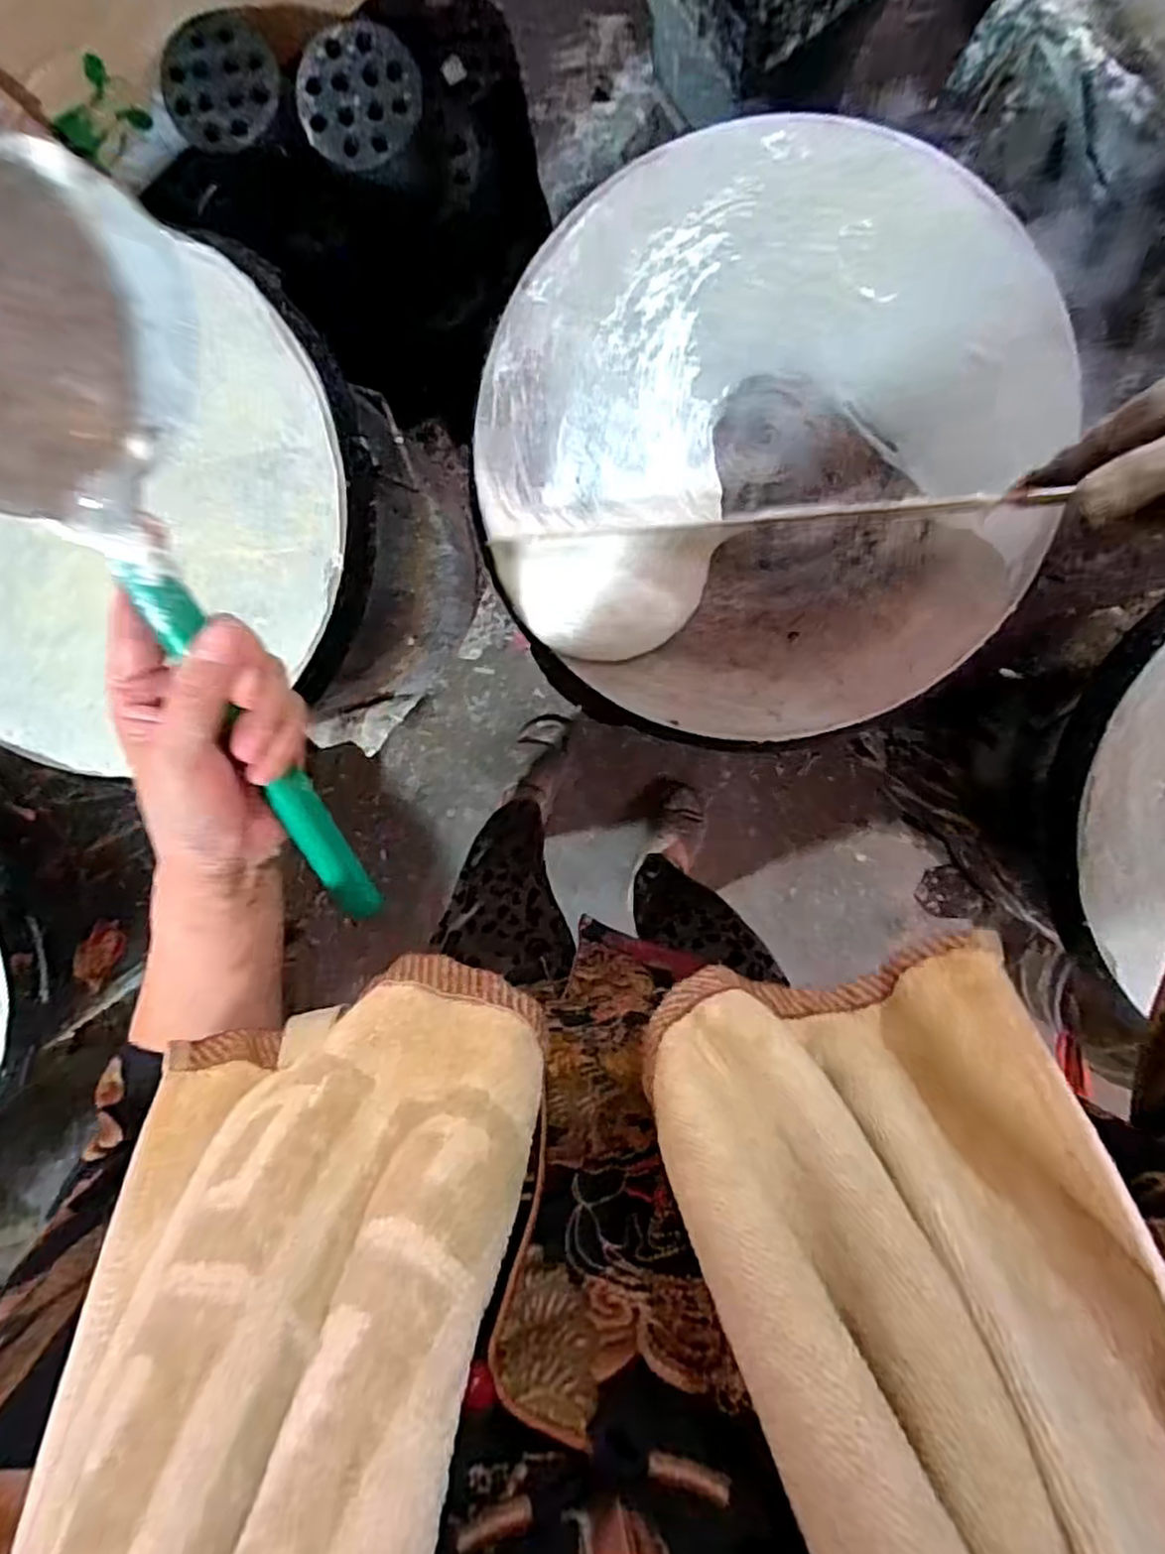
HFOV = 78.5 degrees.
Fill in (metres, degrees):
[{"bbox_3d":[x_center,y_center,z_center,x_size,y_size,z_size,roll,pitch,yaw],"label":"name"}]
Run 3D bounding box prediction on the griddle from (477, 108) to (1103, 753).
[{"bbox_3d":[0.115,-0.210,0.451,0.354,0.039,0.365,1,98,4],"label":"griddle"}]

